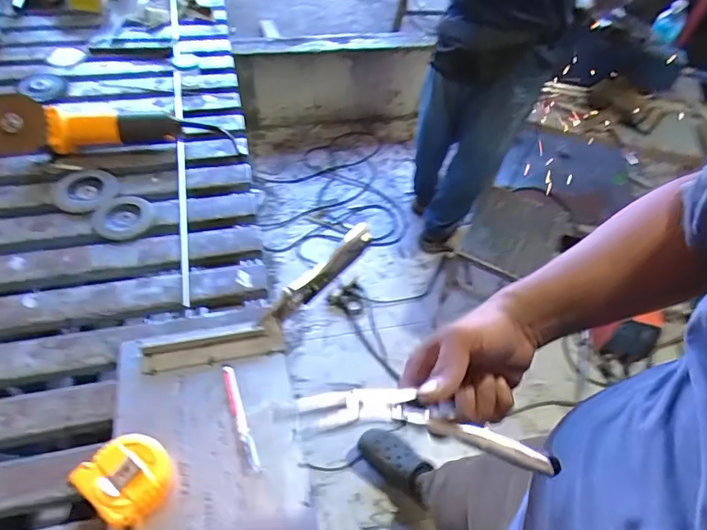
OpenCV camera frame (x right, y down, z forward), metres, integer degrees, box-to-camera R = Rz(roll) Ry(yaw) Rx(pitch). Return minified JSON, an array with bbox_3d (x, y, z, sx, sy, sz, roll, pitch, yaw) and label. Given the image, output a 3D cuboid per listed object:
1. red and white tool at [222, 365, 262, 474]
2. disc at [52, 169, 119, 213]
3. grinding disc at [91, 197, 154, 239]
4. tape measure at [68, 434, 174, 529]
[{"bbox_3d":[-0.133,0.174,0.565,0.018,0.013,0.127,-15,54,-17],"label":"red and white tool"},{"bbox_3d":[-0.426,-0.120,0.780,0.092,0.008,0.092,-9,52,-13],"label":"disc"},{"bbox_3d":[-0.354,-0.078,0.751,0.085,0.012,0.078,3,51,-4],"label":"grinding disc"},{"bbox_3d":[-0.228,0.217,0.502,0.081,0.044,0.074,32,55,19],"label":"tape measure"}]

